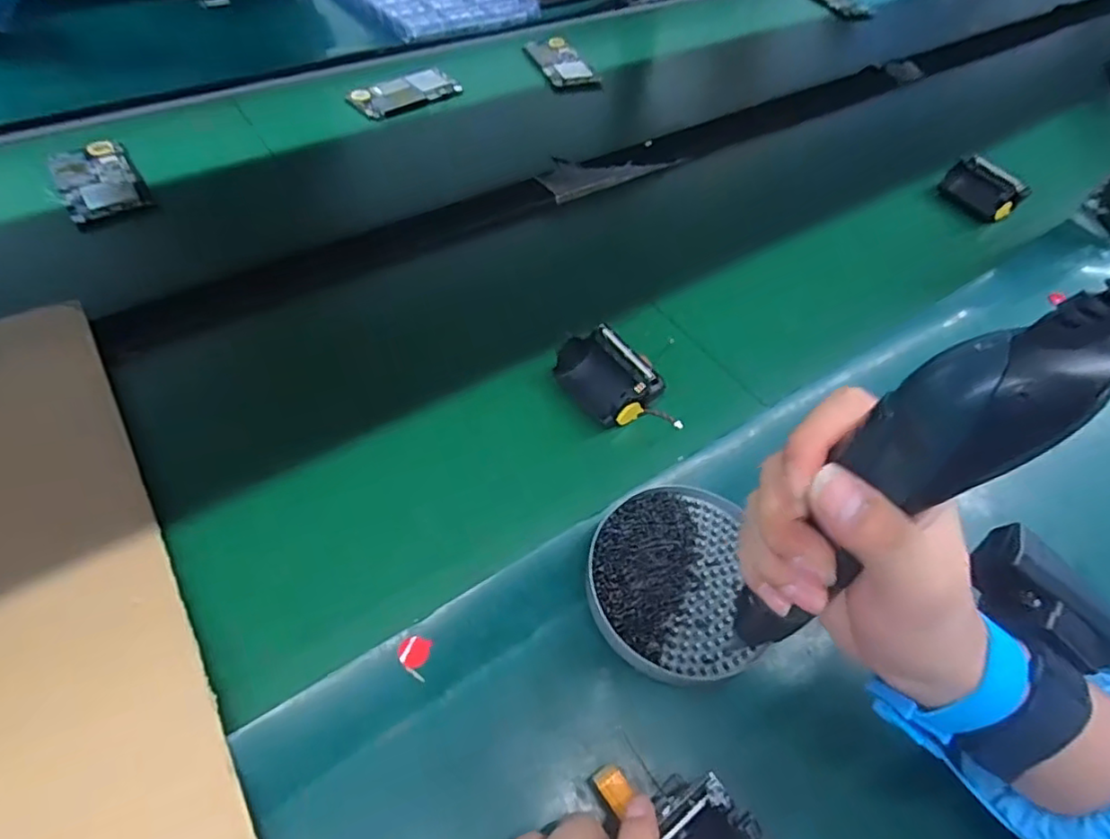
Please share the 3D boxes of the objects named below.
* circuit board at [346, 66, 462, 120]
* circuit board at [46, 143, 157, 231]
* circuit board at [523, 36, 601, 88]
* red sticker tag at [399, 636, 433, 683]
[{"bbox_3d":[-0.171,-0.377,0.711,0.124,0.008,0.054,-36,75,-24],"label":"circuit board"},{"bbox_3d":[-0.417,-0.220,0.566,0.064,0.006,0.110,-28,61,-24],"label":"circuit board"},{"bbox_3d":[0.004,-0.462,0.794,0.067,0.011,0.116,-16,57,-17],"label":"circuit board"},{"bbox_3d":[-0.077,0.128,0.335,0.017,0.004,0.021,10,53,1],"label":"red sticker tag"}]

